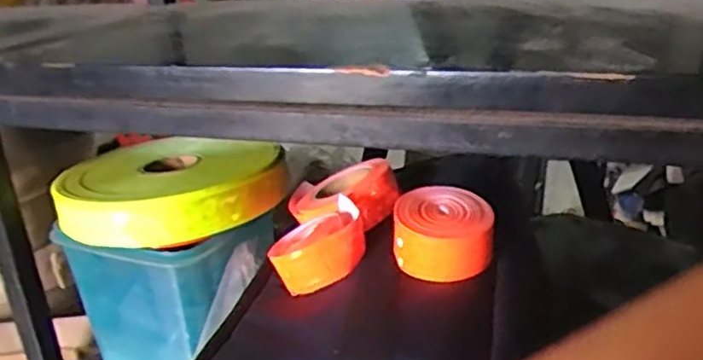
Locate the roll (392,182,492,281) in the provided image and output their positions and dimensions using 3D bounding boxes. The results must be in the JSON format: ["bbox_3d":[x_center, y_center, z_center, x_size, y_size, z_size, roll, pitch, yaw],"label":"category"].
[{"bbox_3d":[0.050,0.030,0.371,0.051,0.035,0.052,-4,23,2],"label":"roll"}]

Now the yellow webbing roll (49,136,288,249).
[{"bbox_3d":[-0.120,0.004,0.454,0.147,0.032,0.119,-12,24,-17],"label":"yellow webbing roll"}]

